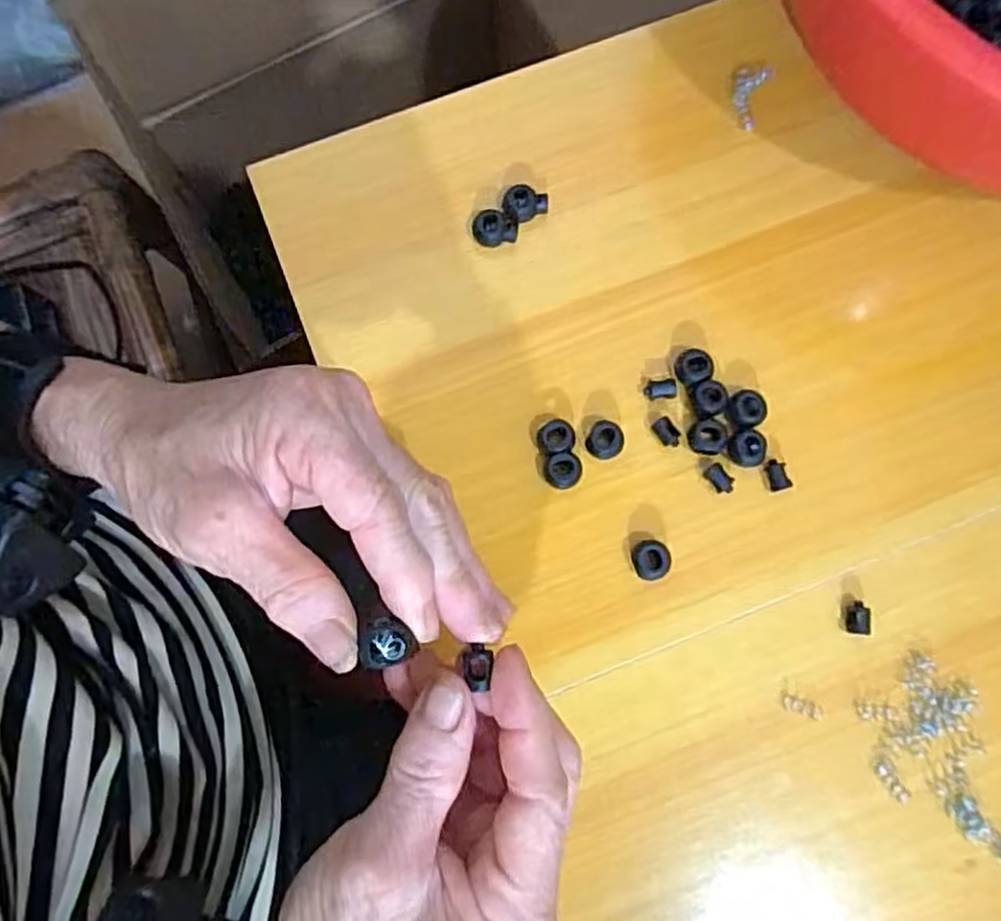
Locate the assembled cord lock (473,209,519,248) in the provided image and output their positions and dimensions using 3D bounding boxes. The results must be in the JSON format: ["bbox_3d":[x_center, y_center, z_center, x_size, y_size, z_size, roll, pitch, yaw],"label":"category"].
[{"bbox_3d":[-0.002,-0.114,0.360,0.021,0.013,0.015,-4,79,0],"label":"assembled cord lock"}]

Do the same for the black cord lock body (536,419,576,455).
[{"bbox_3d":[0.026,-0.010,0.338,0.017,0.012,0.015,-13,79,-2],"label":"black cord lock body"}]

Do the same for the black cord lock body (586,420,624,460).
[{"bbox_3d":[0.049,-0.009,0.338,0.017,0.012,0.016,0,79,0],"label":"black cord lock body"}]

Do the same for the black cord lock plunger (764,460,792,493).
[{"bbox_3d":[0.128,0.007,0.337,0.009,0.006,0.014,-19,80,-3],"label":"black cord lock plunger"}]

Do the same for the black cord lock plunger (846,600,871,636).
[{"bbox_3d":[0.159,0.070,0.325,0.008,0.009,0.015,0,79,0],"label":"black cord lock plunger"}]

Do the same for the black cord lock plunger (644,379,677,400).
[{"bbox_3d":[0.076,-0.033,0.345,0.014,0.006,0.009,-4,79,0],"label":"black cord lock plunger"}]

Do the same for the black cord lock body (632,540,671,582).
[{"bbox_3d":[0.067,0.045,0.328,0.016,0.012,0.017,-9,79,-1],"label":"black cord lock body"}]

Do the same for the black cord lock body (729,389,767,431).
[{"bbox_3d":[0.115,-0.023,0.341,0.018,0.010,0.017,0,79,0],"label":"black cord lock body"}]

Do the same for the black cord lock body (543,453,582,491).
[{"bbox_3d":[0.029,0.005,0.336,0.017,0.011,0.016,-11,79,-2],"label":"black cord lock body"}]

